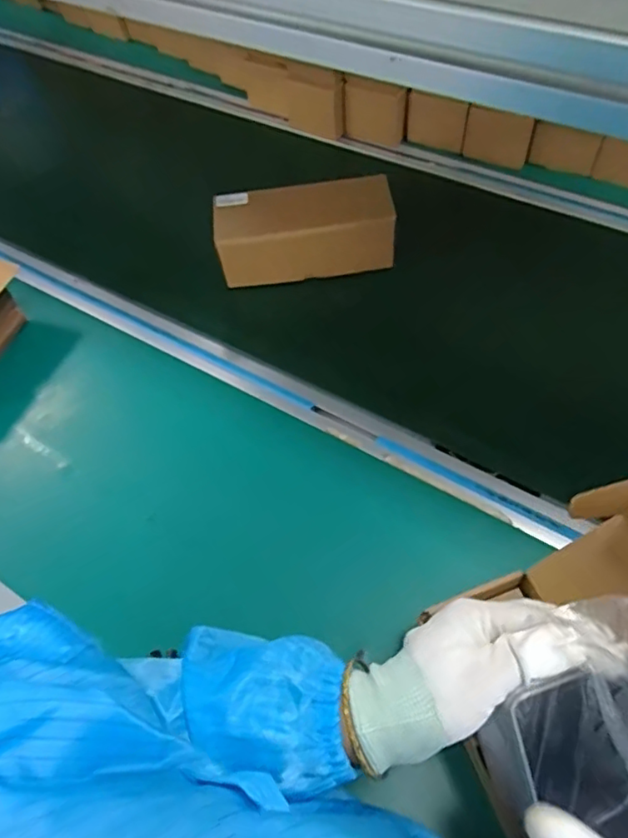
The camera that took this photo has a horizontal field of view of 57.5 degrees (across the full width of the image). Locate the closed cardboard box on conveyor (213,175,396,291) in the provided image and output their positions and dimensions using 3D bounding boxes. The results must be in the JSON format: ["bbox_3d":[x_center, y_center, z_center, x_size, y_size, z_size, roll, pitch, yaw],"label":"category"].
[{"bbox_3d":[-0.012,-0.241,0.740,0.216,0.096,0.090,-8,59,1],"label":"closed cardboard box on conveyor"}]

